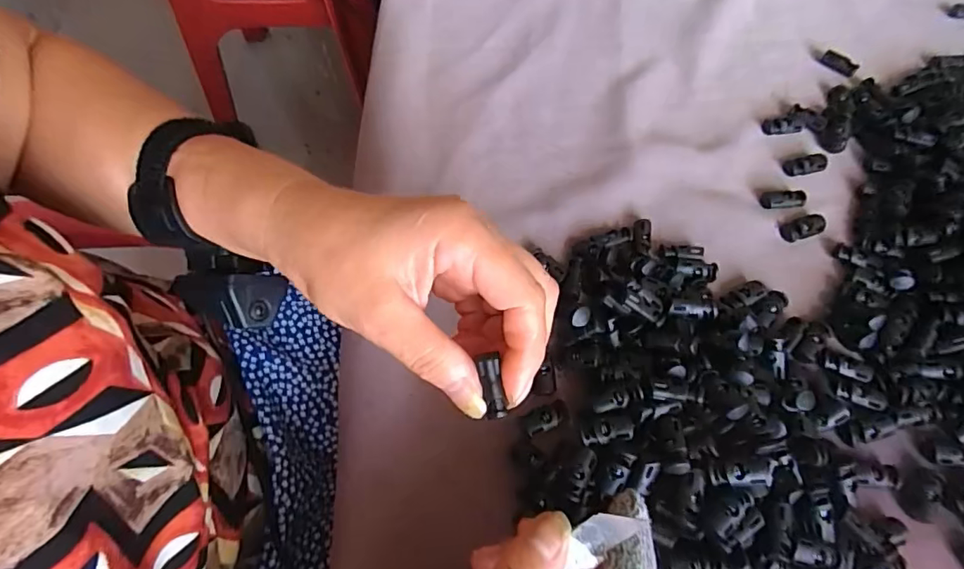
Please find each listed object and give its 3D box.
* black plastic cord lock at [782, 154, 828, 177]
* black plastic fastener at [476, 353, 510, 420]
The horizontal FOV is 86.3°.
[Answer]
[{"bbox_3d":[0.233,-0.086,0.369,0.031,0.005,0.014,-13,66,-7],"label":"black plastic cord lock"},{"bbox_3d":[0.004,0.043,0.211,0.008,0.006,0.025,-11,94,-9],"label":"black plastic fastener"}]

